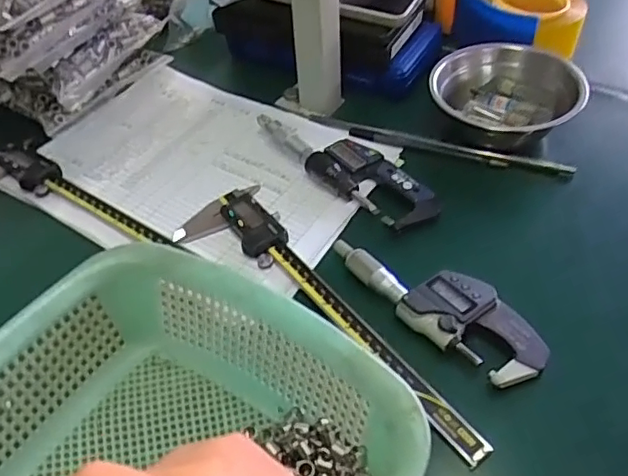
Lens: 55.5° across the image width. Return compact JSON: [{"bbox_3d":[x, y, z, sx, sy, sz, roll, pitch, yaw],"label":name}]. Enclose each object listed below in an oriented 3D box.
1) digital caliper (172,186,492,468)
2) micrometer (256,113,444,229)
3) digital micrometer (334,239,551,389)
[{"bbox_3d":[0.005,0.049,0.418,0.068,0.011,0.282,-33,54,-24],"label":"digital caliper"},{"bbox_3d":[0.027,-0.063,0.516,0.185,0.023,0.053,33,57,29],"label":"micrometer"},{"bbox_3d":[0.084,0.042,0.417,0.162,0.022,0.053,32,57,28],"label":"digital micrometer"}]

